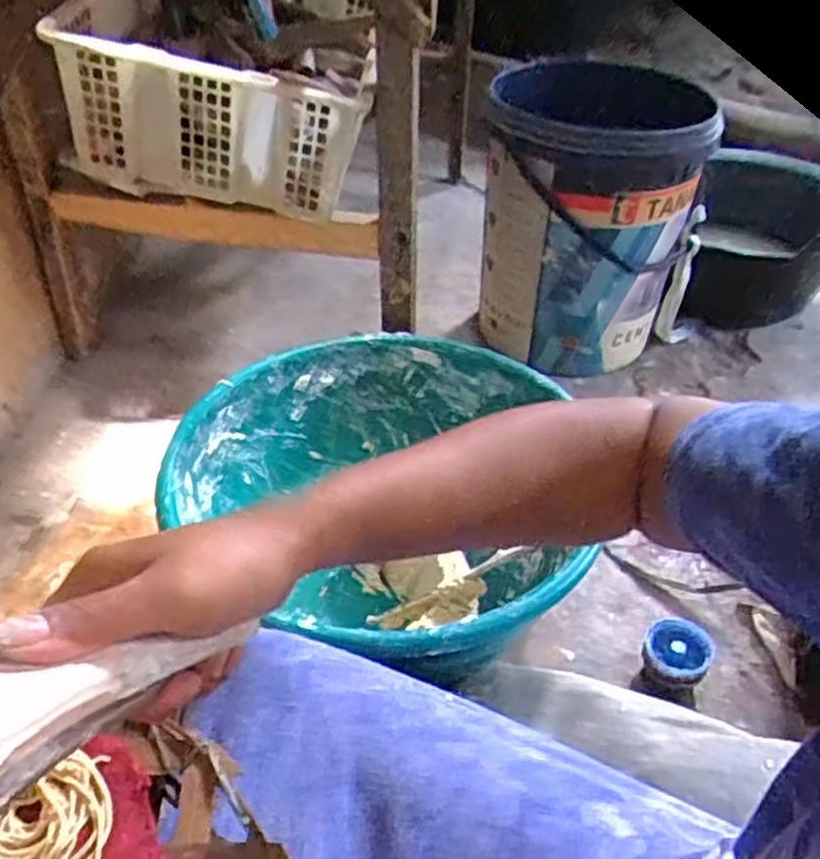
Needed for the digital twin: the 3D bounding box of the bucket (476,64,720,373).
[{"bbox_3d":[0.243,-0.265,1.074,0.260,0.368,0.261,12,41,11],"label":"bucket"}]

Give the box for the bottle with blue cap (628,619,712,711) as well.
[{"bbox_3d":[0.256,0.225,0.756,0.061,0.055,0.068,20,43,20],"label":"bottle with blue cap"}]

